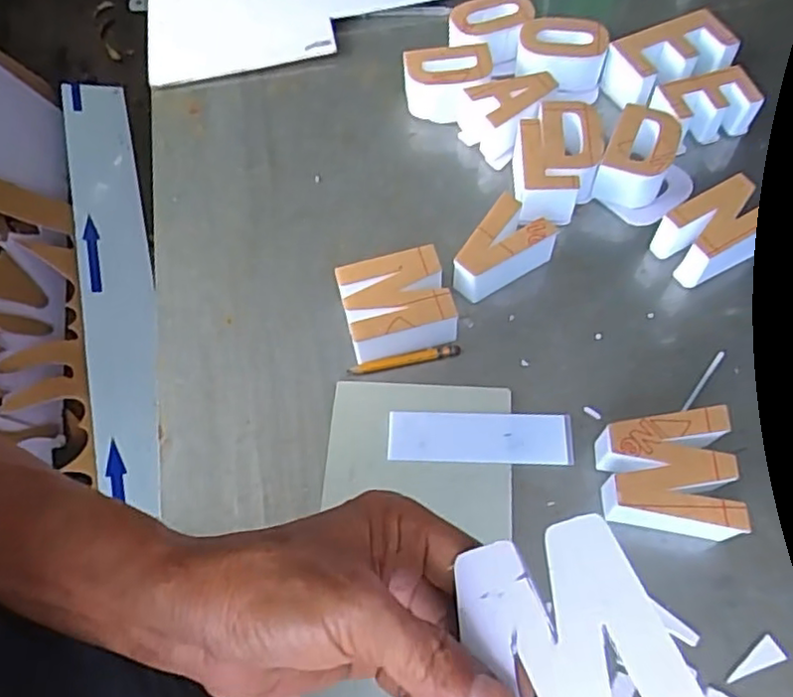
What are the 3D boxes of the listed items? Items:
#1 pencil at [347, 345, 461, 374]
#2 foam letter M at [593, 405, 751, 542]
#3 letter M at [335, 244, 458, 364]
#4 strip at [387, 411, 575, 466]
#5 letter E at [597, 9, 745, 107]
[{"bbox_3d":[0.007,0.009,0.529,0.091,0.006,0.008,-11,62,-2],"label":"pencil"},{"bbox_3d":[0.187,0.092,0.453,0.086,0.045,0.084,-4,62,2],"label":"foam letter M"},{"bbox_3d":[0.000,-0.034,0.531,0.082,0.046,0.070,-14,62,-4],"label":"letter M"},{"bbox_3d":[0.063,0.068,0.494,0.136,0.006,0.039,1,62,4],"label":"strip"},{"bbox_3d":[0.270,-0.281,0.645,0.121,0.049,0.066,-21,63,-7],"label":"letter E"}]

